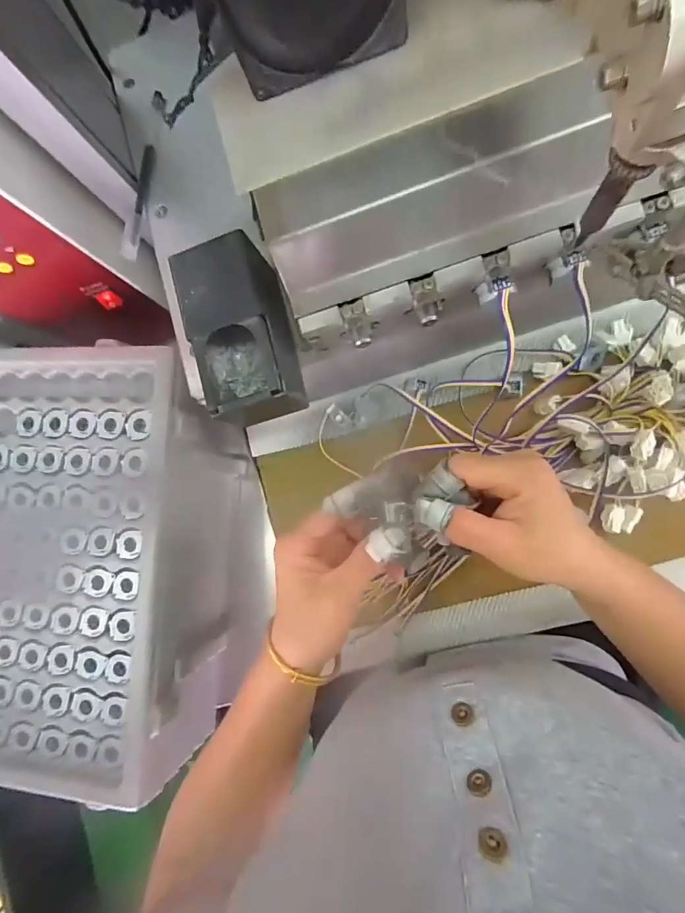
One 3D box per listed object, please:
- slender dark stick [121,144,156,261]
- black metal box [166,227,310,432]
[{"bbox_3d":[-0.170,-0.211,0.363,0.012,0.006,0.097,10,89,10],"label":"slender dark stick"},{"bbox_3d":[-0.066,-0.080,0.309,0.064,0.071,0.117,-15,84,9],"label":"black metal box"}]

